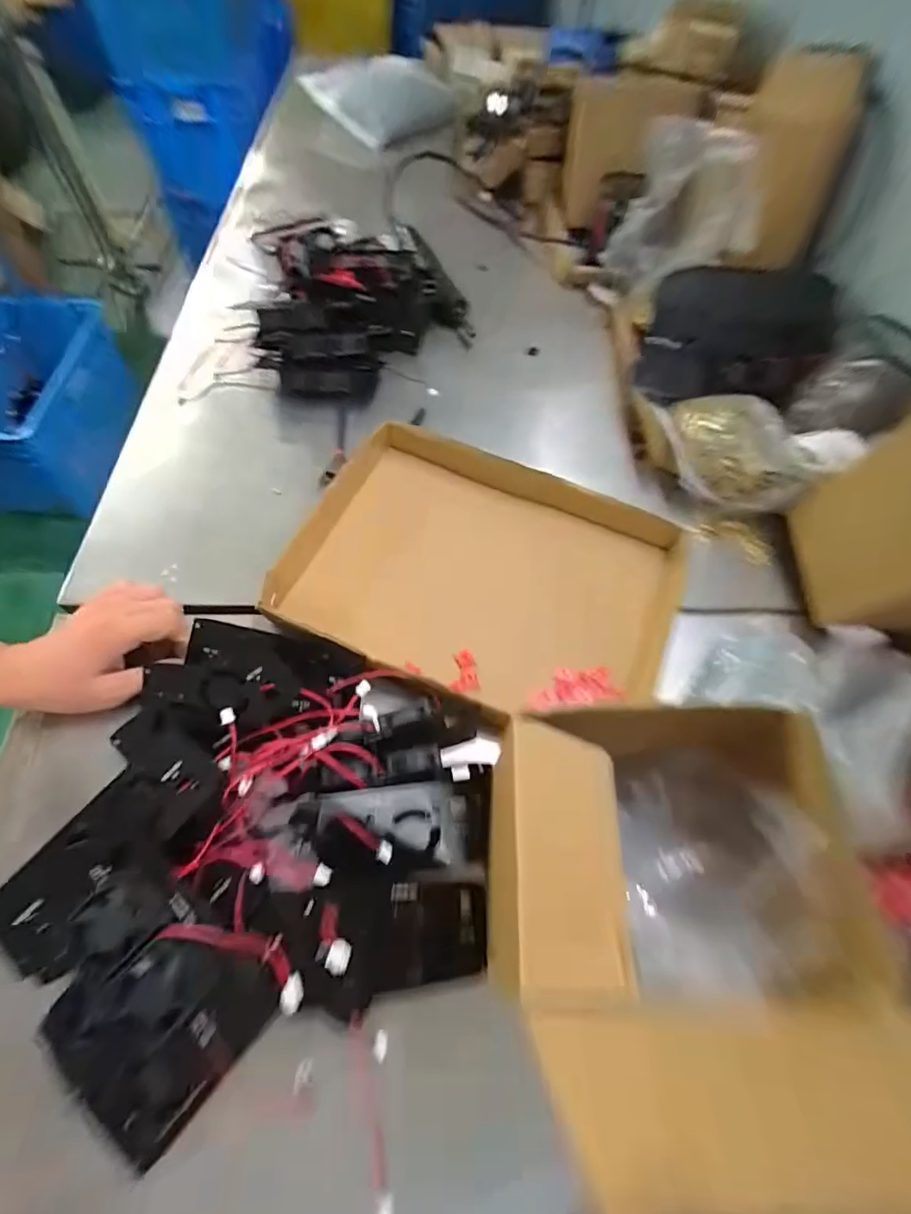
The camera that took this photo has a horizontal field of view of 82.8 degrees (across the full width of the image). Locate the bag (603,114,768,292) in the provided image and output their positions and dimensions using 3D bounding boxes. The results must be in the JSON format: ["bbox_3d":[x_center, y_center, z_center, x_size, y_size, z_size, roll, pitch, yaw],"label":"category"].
[{"bbox_3d":[0.276,-0.467,0.612,0.166,0.164,0.101,15,60,6],"label":"bag"}]

